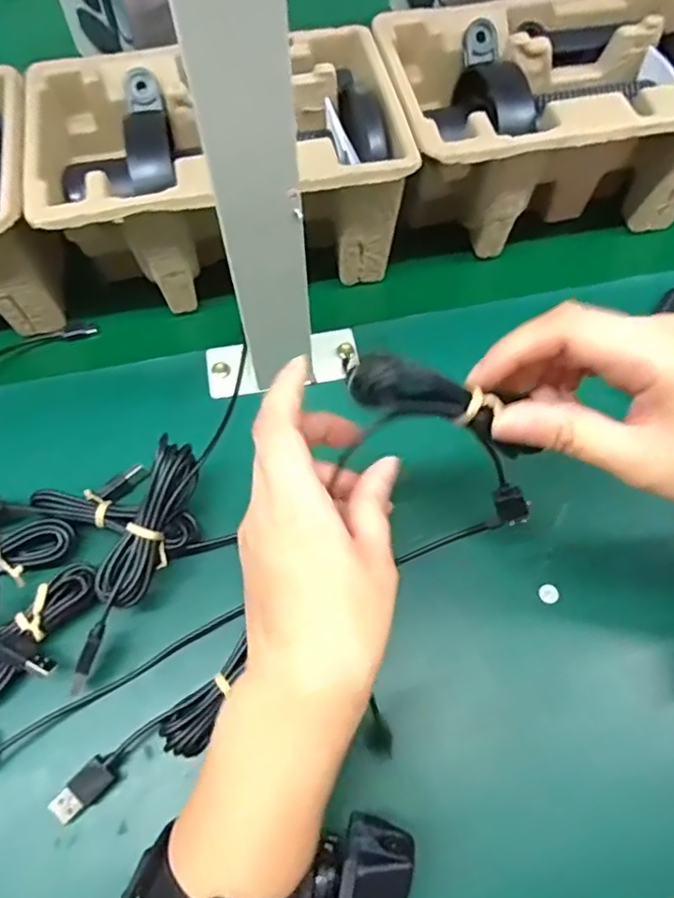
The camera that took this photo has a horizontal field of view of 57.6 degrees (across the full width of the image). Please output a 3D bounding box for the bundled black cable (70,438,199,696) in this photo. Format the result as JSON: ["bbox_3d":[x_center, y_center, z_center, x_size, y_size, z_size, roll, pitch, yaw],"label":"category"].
[{"bbox_3d":[-0.106,0.057,0.318,0.029,0.023,0.127,12,67,7],"label":"bundled black cable"}]

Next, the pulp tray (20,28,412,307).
[{"bbox_3d":[-0.074,-0.190,0.421,0.226,0.103,0.150,-11,66,-4],"label":"pulp tray"}]

